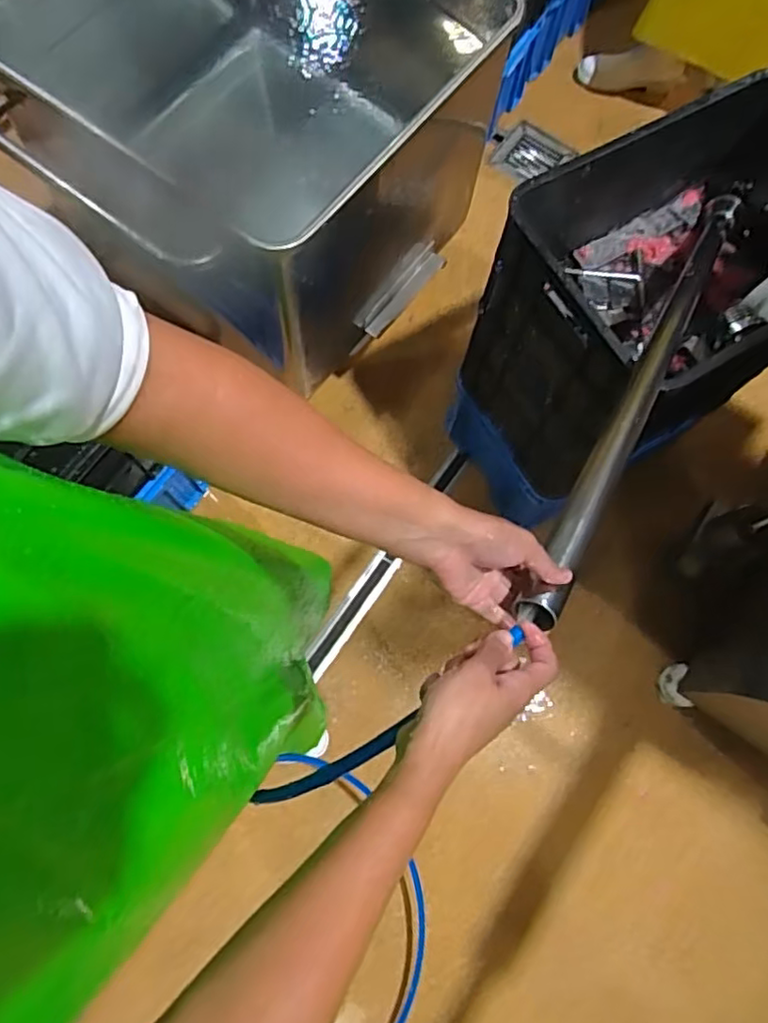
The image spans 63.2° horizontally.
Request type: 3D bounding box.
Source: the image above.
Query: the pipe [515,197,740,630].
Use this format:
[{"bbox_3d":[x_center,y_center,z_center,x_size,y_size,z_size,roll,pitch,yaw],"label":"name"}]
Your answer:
[{"bbox_3d":[0.347,-0.212,0.770,0.038,0.032,0.927,31,52,9],"label":"pipe"}]

